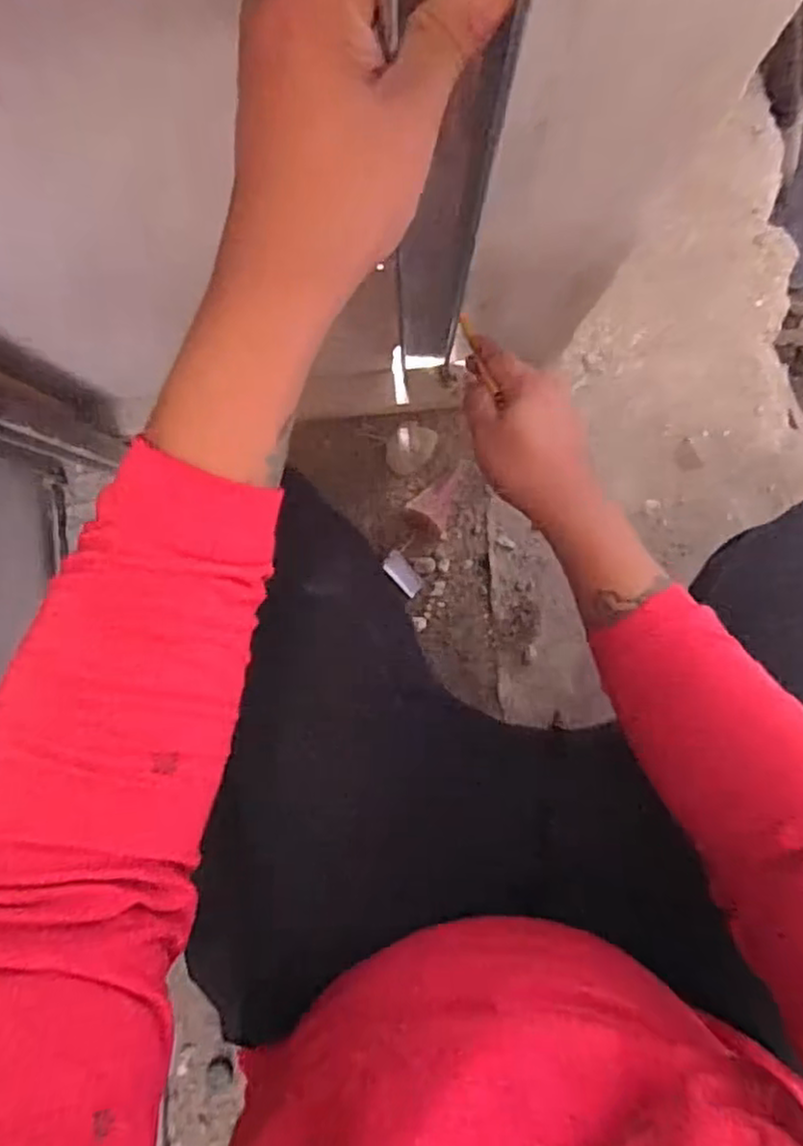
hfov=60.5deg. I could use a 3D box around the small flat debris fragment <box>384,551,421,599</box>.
[{"bbox_3d":[0.002,0.001,0.783,0.025,0.012,0.053,-42,90,1],"label":"small flat debris fragment"}]

